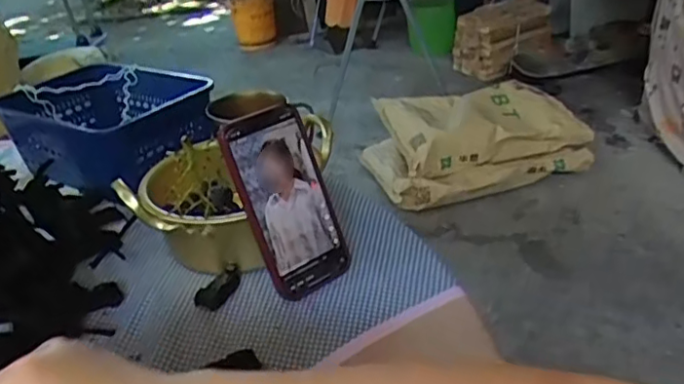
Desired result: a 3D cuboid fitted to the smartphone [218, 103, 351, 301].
[{"bbox_3d":[-0.046,0.007,0.526,0.075,0.158,0.014,-26,11,-33],"label":"smartphone"}]

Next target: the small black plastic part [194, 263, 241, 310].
[{"bbox_3d":[-0.107,0.082,0.539,0.024,0.012,0.052,10,33,23],"label":"small black plastic part"}]

